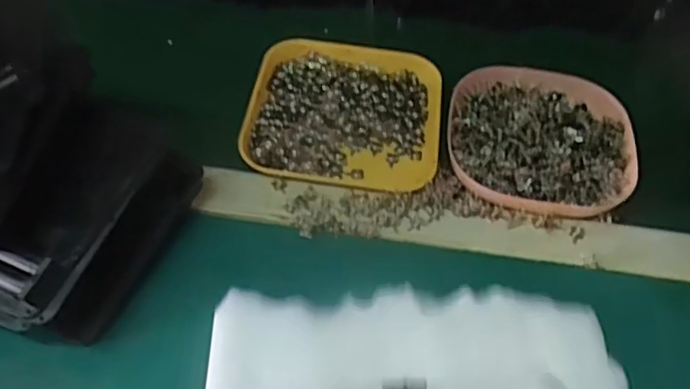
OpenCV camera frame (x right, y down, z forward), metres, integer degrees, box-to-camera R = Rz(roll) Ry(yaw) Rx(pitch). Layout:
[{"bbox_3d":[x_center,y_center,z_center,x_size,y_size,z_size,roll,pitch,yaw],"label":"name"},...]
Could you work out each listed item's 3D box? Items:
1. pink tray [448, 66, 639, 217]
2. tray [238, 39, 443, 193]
[{"bbox_3d":[0.149,-0.048,0.478,0.136,0.026,0.136,9,54,4],"label":"pink tray"},{"bbox_3d":[0.001,-0.067,0.499,0.146,0.015,0.148,8,54,3],"label":"tray"}]

